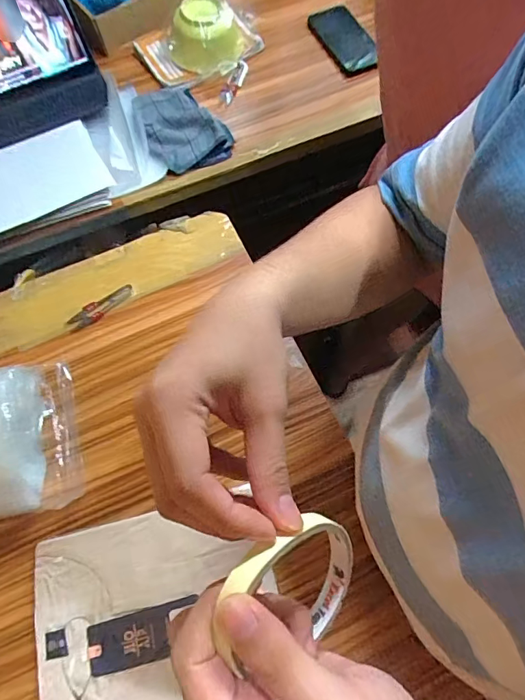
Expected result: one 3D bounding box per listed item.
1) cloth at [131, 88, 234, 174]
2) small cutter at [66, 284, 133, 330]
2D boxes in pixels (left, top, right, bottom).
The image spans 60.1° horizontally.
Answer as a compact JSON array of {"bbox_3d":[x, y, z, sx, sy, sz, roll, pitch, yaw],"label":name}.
[{"bbox_3d":[-0.138,-0.381,0.764,0.138,0.030,0.177,-22,67,-7],"label":"cloth"},{"bbox_3d":[-0.229,-0.063,0.647,0.096,0.009,0.028,-43,71,-15],"label":"small cutter"}]

